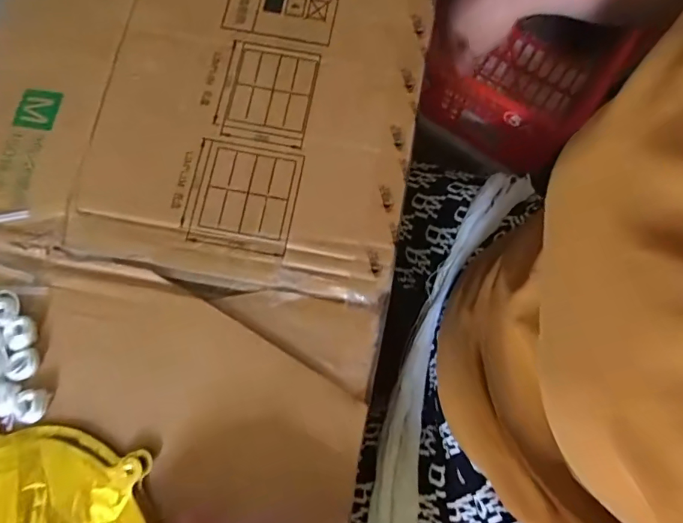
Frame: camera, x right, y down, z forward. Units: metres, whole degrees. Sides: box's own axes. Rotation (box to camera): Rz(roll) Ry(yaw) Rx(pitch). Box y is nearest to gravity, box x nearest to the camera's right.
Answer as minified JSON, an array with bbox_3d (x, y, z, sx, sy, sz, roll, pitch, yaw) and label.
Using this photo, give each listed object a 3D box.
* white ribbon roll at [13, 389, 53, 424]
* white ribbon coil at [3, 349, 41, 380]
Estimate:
[{"bbox_3d":[-0.207,0.097,0.317,0.019,0.006,0.021,3,78,-1],"label":"white ribbon roll"},{"bbox_3d":[-0.218,0.070,0.322,0.019,0.005,0.020,0,78,-1],"label":"white ribbon coil"}]

